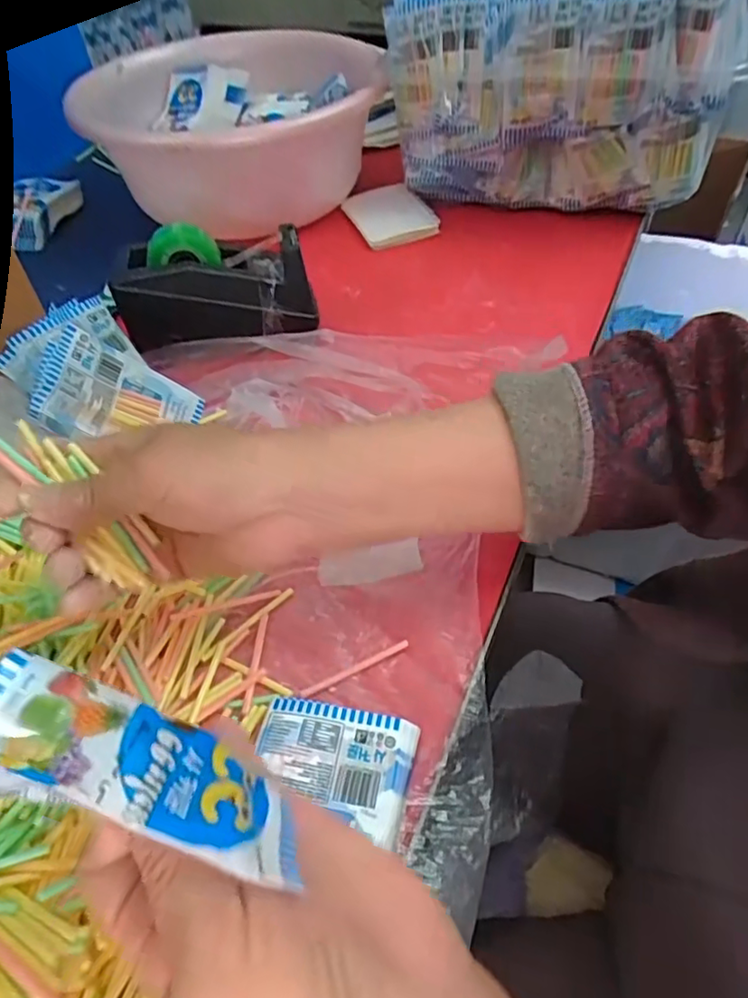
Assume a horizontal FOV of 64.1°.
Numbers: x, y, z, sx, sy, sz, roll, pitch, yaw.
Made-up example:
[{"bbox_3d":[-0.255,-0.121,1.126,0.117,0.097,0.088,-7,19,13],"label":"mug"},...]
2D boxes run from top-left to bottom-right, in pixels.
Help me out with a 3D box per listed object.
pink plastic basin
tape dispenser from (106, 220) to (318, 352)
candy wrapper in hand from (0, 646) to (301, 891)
[{"bbox_3d":[-0.123,-0.387,0.648,0.304,0.111,0.304,-2,50,2],"label":"pink plastic basin"},{"bbox_3d":[-0.126,-0.171,0.465,0.143,0.071,0.064,-13,51,-8],"label":"tape dispenser"},{"bbox_3d":[-0.065,0.077,0.172,0.099,0.010,0.041,33,23,-18],"label":"candy wrapper in hand"}]

